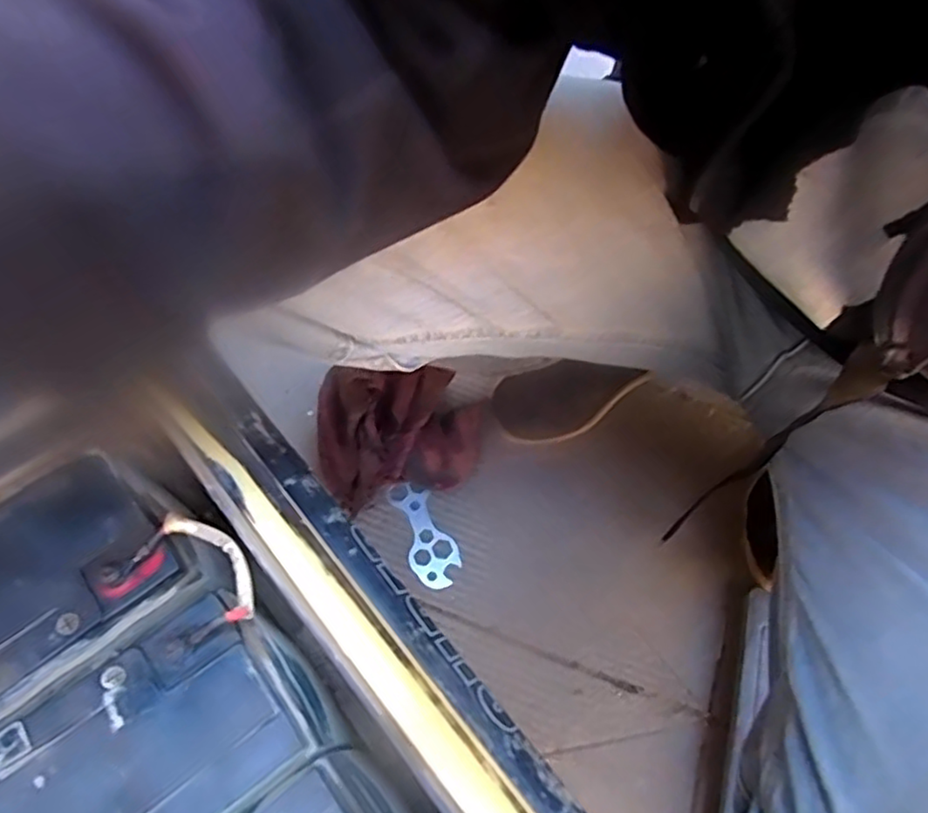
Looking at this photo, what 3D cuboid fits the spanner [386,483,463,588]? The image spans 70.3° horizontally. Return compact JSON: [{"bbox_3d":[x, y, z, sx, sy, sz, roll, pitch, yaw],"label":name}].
[{"bbox_3d":[-0.035,0.116,0.608,0.045,0.004,0.104,-19,65,-9],"label":"spanner"}]

